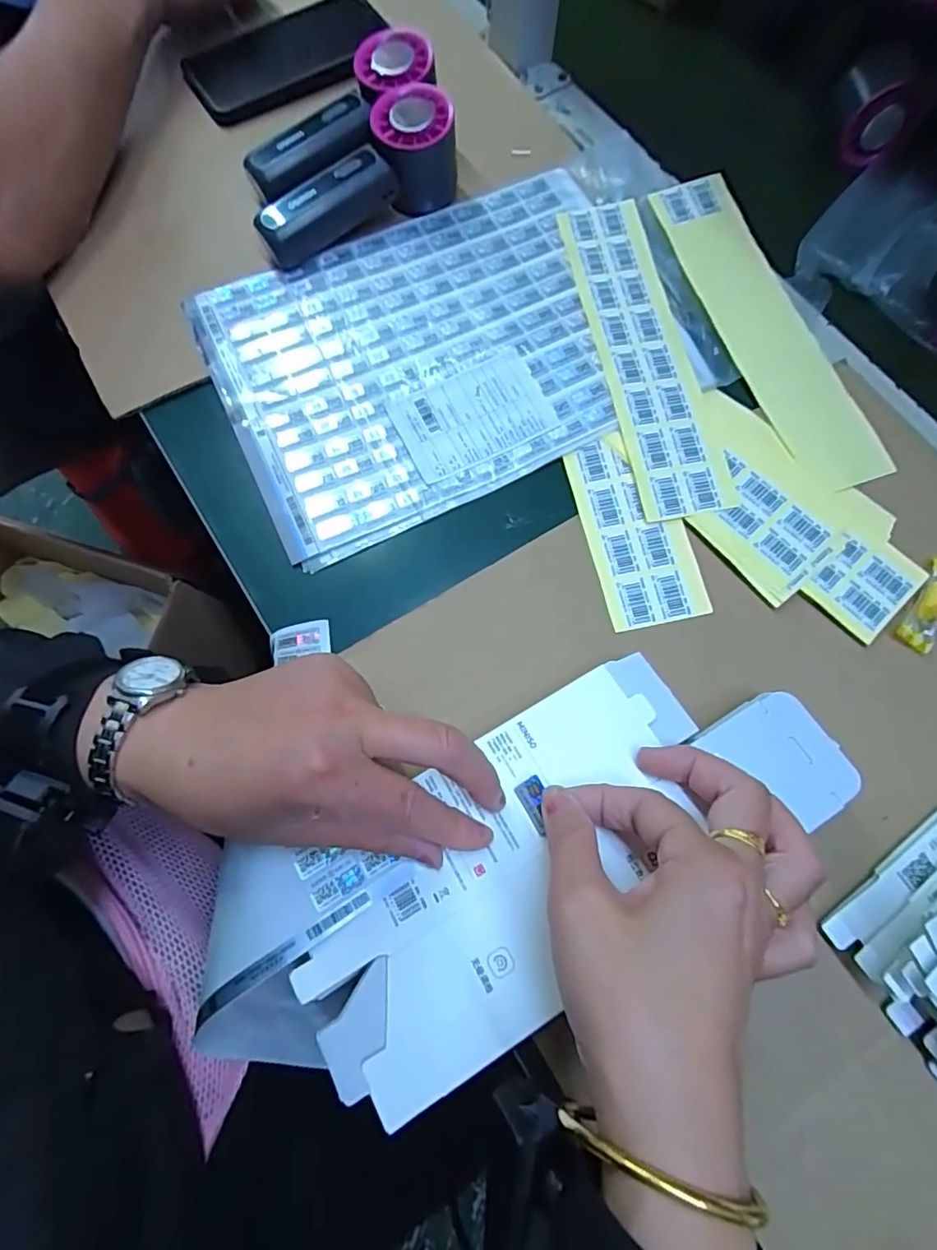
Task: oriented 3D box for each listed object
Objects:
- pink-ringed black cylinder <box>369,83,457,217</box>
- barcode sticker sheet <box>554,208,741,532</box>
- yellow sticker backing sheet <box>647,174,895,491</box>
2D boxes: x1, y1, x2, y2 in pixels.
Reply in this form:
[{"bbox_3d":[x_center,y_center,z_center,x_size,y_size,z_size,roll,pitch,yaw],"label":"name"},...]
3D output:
[{"bbox_3d":[-0.038,-0.342,0.404,0.055,0.057,0.059,-3,73,-1],"label":"pink-ringed black cylinder"},{"bbox_3d":[0.119,-0.191,0.387,0.061,0.006,0.256,-10,73,-3],"label":"barcode sticker sheet"},{"bbox_3d":[0.207,-0.206,0.387,0.063,0.017,0.248,-19,76,-4],"label":"yellow sticker backing sheet"}]

